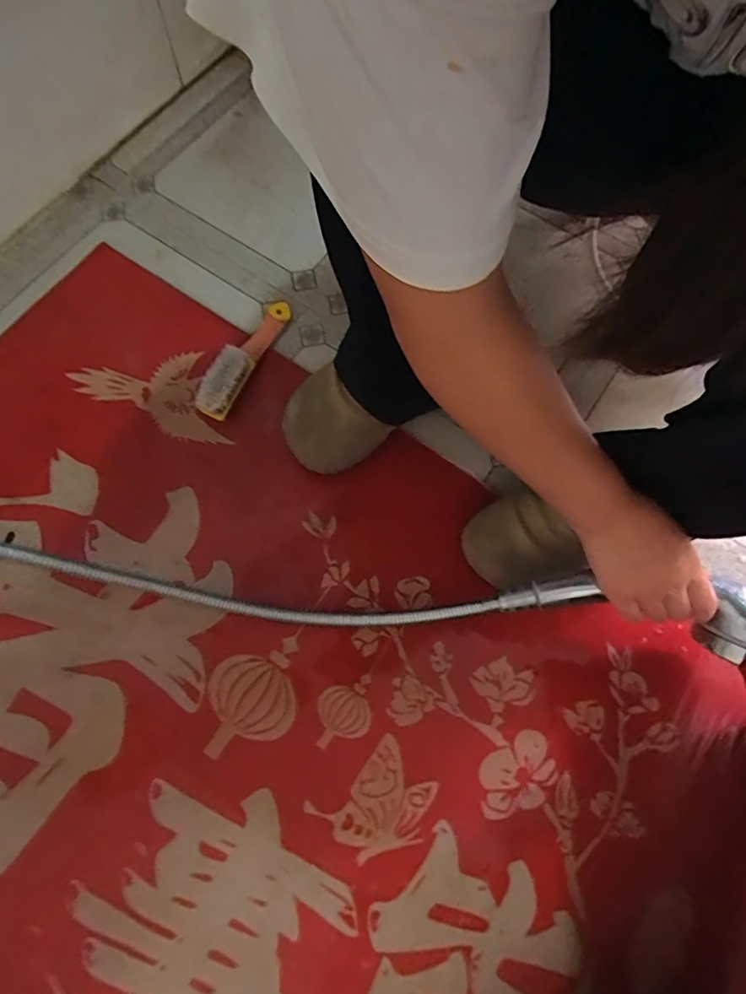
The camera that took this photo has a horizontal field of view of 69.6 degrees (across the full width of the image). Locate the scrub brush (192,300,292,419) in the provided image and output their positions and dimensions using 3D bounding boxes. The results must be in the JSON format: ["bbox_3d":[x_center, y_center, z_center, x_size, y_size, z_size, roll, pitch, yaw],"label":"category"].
[{"bbox_3d":[-0.135,-0.152,0.563,0.044,0.033,0.156,30,73,9],"label":"scrub brush"}]

